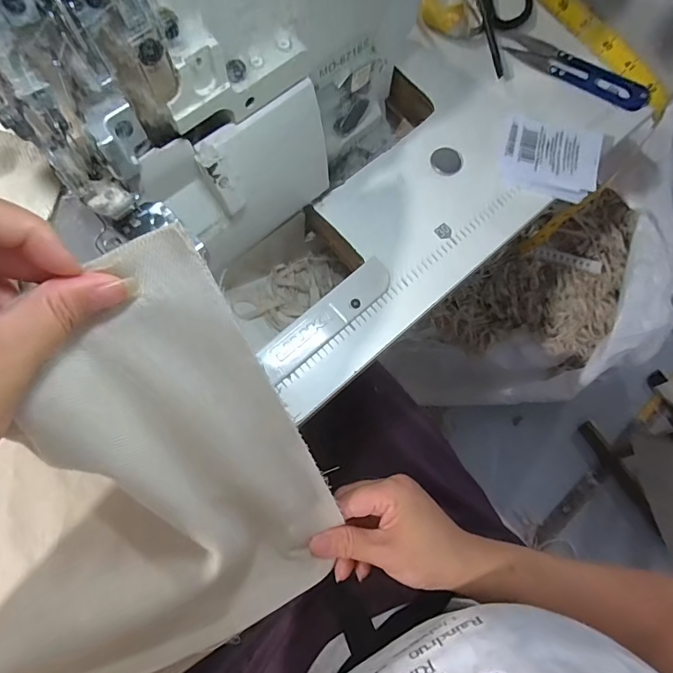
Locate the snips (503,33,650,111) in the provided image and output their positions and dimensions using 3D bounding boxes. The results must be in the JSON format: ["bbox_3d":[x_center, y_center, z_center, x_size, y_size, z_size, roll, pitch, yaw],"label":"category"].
[{"bbox_3d":[0.195,-0.214,0.356,0.115,0.011,0.022,31,77,6],"label":"snips"}]

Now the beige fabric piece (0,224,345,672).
[{"bbox_3d":[-0.133,0.106,0.237,0.243,0.172,0.184,-28,78,-8],"label":"beige fabric piece"}]

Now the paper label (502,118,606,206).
[{"bbox_3d":[0.156,-0.132,0.326,0.067,0.018,0.050,17,76,3],"label":"paper label"}]

